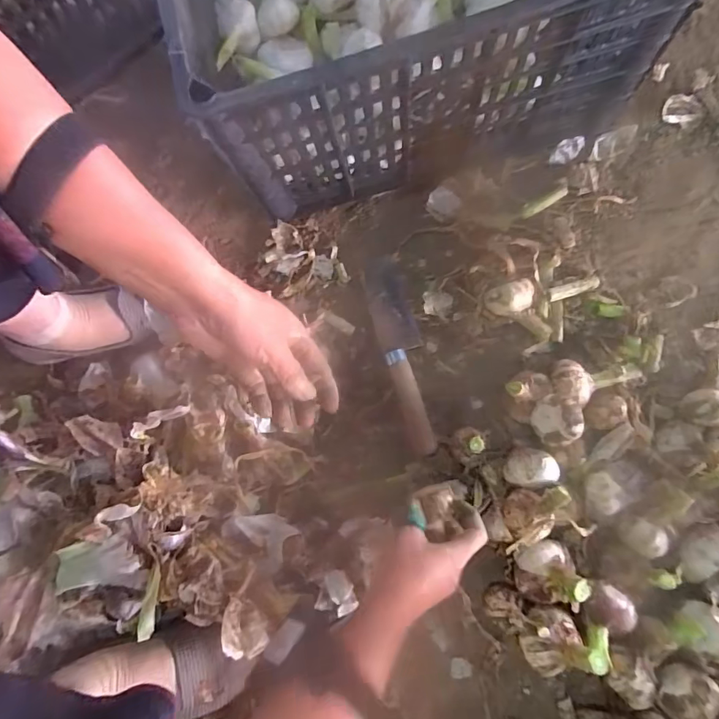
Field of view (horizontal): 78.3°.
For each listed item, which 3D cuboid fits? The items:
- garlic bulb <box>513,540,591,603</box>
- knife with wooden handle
[{"bbox_3d":[0.184,0.211,0.429,0.049,0.067,0.057,4,79,1],"label":"garlic bulb"},{"bbox_3d":[0.052,-0.012,0.524,0.047,0.029,0.238,-14,79,-2],"label":"knife with wooden handle"}]

